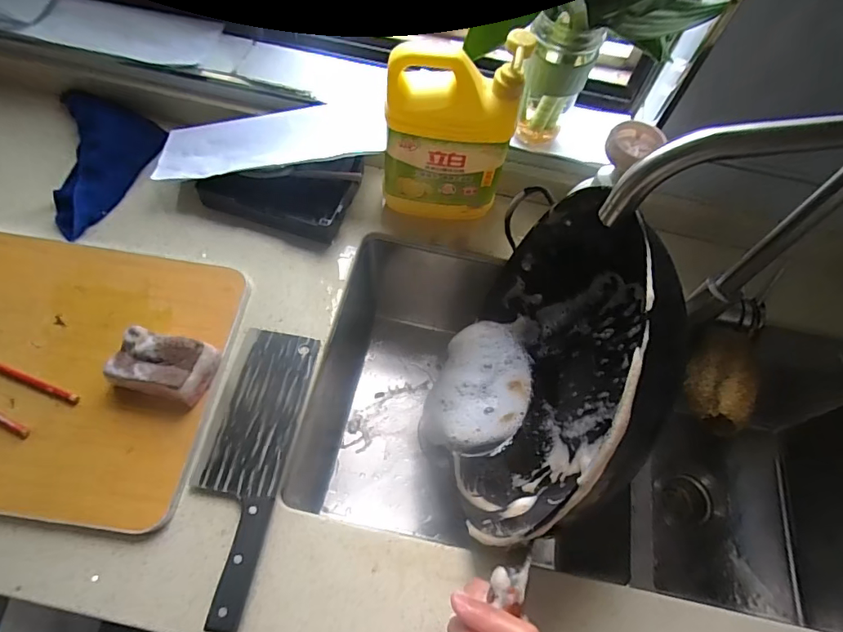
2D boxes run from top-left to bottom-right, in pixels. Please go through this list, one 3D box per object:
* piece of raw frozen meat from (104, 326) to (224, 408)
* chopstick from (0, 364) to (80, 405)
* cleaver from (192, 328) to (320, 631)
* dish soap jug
[{"bbox_3d":[-0.269,0.054,0.512,0.095,0.044,0.063,13,64,1],"label":"piece of raw frozen meat"},{"bbox_3d":[-0.467,0.047,0.515,0.235,0.010,0.010,20,63,5],"label":"chopstick"},{"bbox_3d":[-0.180,0.145,0.501,0.081,0.015,0.287,8,59,4],"label":"cleaver"},{"bbox_3d":[0.030,-0.200,0.564,0.138,0.233,0.070,10,63,0],"label":"dish soap jug"}]

